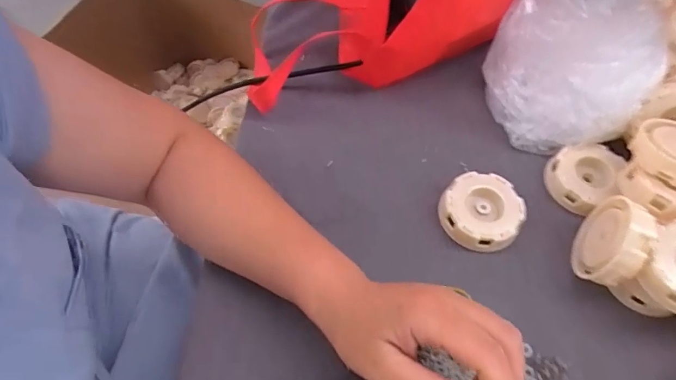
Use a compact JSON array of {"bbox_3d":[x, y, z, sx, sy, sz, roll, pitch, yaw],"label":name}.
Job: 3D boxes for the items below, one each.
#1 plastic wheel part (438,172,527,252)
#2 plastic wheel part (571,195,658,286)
[{"bbox_3d":[0.121,0.018,0.369,0.064,0.022,0.063,0,60,-1],"label":"plastic wheel part"},{"bbox_3d":[0.209,0.040,0.330,0.031,0.064,0.064,30,64,15],"label":"plastic wheel part"}]

